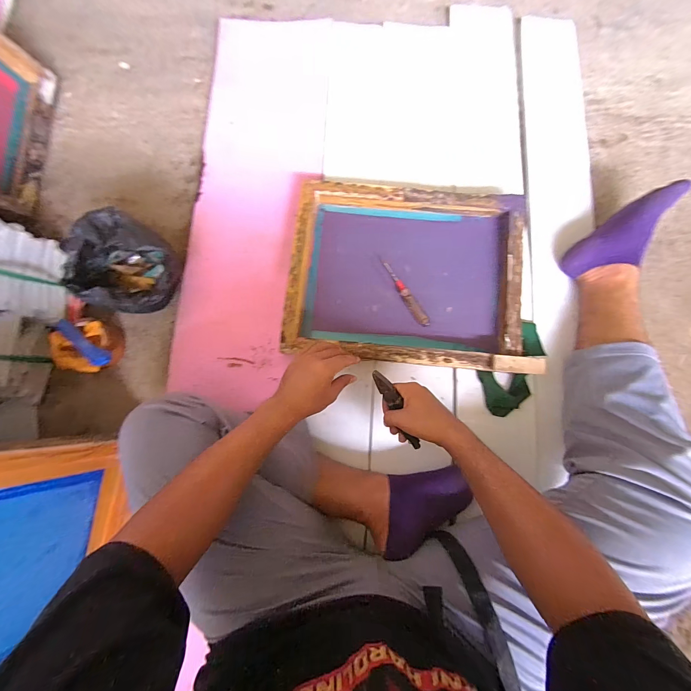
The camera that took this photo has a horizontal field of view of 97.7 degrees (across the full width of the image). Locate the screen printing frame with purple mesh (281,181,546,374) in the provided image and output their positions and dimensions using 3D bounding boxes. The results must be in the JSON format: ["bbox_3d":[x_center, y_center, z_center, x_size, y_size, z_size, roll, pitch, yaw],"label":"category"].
[{"bbox_3d":[0.120,-0.143,0.604,0.450,0.048,0.348,5,83,3],"label":"screen printing frame with purple mesh"}]

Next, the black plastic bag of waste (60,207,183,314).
[{"bbox_3d":[-0.414,-0.143,0.577,0.165,0.139,0.143,-45,83,-3],"label":"black plastic bag of waste"}]

